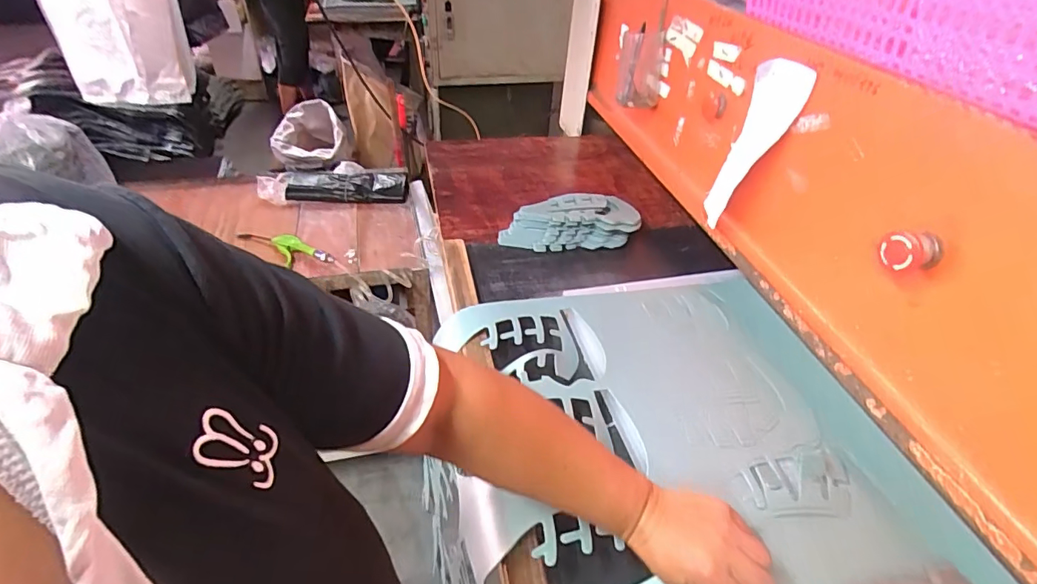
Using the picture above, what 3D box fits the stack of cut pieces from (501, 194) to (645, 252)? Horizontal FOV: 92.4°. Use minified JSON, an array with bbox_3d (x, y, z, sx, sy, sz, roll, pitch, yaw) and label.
[{"bbox_3d":[0.084,-0.127,0.852,0.234,0.042,0.147,-1,40,-8],"label":"stack of cut pieces"}]

